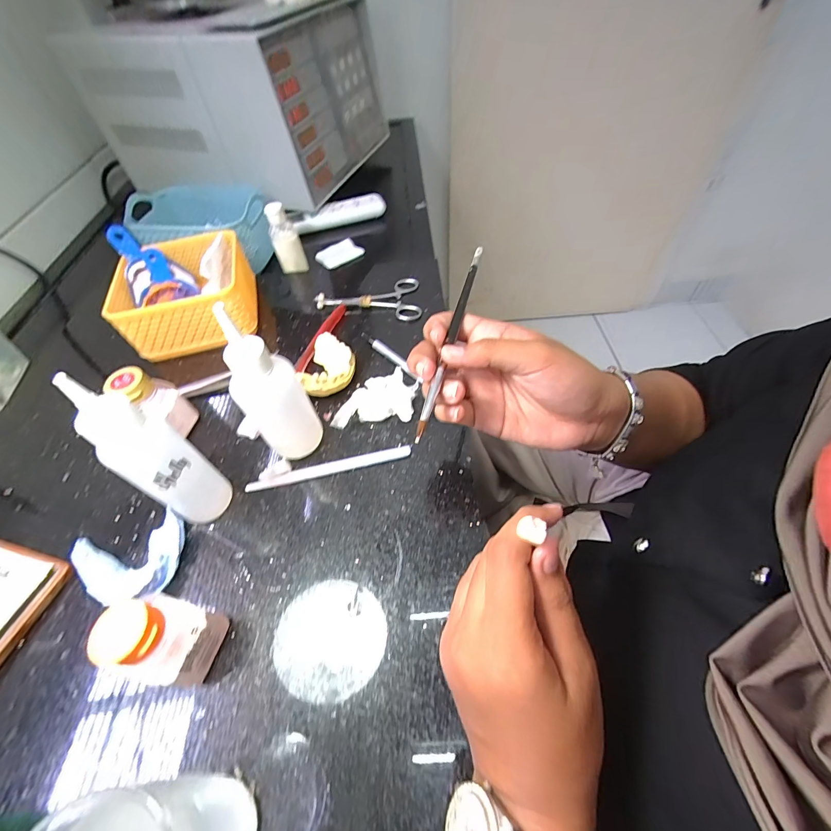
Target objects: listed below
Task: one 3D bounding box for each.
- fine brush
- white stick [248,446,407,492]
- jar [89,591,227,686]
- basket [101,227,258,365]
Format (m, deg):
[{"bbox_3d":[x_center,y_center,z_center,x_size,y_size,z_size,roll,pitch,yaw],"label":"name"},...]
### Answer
[{"bbox_3d":[0.026,-0.059,0.239,0.007,0.006,0.185,10,54,12],"label":"fine brush"},{"bbox_3d":[-0.072,0.046,0.314,0.138,0.004,0.009,-13,54,-5],"label":"white stick"},{"bbox_3d":[-0.145,0.128,0.214,0.031,0.080,0.040,7,55,10],"label":"jar"},{"bbox_3d":[-0.260,-0.143,0.424,0.136,0.064,0.133,-16,55,-6],"label":"basket"}]

